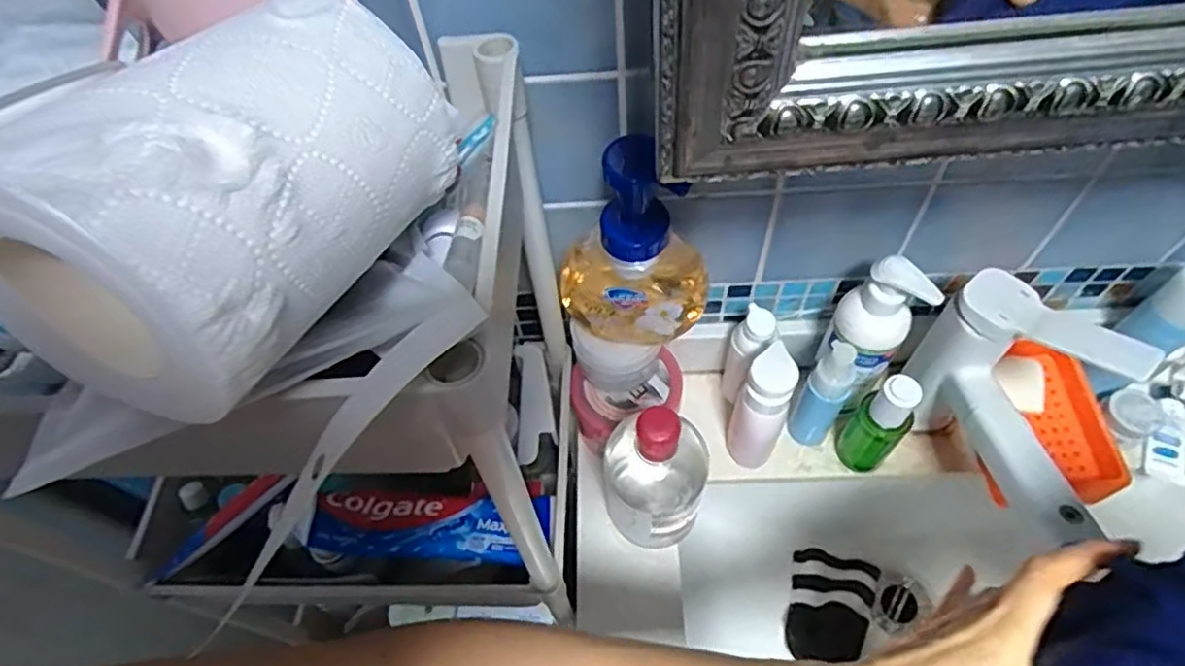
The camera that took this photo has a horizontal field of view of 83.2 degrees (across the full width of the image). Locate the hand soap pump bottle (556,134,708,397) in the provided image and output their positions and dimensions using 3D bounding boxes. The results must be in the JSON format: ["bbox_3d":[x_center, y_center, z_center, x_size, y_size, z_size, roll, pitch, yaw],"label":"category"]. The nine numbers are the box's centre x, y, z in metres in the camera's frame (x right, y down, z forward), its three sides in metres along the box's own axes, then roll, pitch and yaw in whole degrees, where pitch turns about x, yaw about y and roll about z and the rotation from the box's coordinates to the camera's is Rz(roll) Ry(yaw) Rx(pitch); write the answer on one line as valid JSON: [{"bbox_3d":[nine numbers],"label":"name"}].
[{"bbox_3d":[0.027,-0.041,0.450,0.094,0.216,0.066,-15,58,-4],"label":"hand soap pump bottle"}]

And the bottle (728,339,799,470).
[{"bbox_3d":[0.129,0.065,0.520,0.036,0.137,0.053,18,62,15],"label":"bottle"}]

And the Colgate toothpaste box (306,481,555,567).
[{"bbox_3d":[-0.108,0.136,0.469,0.164,0.031,0.054,9,55,-22],"label":"Colgate toothpaste box"}]

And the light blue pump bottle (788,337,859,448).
[{"bbox_3d":[0.179,0.050,0.522,0.033,0.130,0.025,27,64,20],"label":"light blue pump bottle"}]

